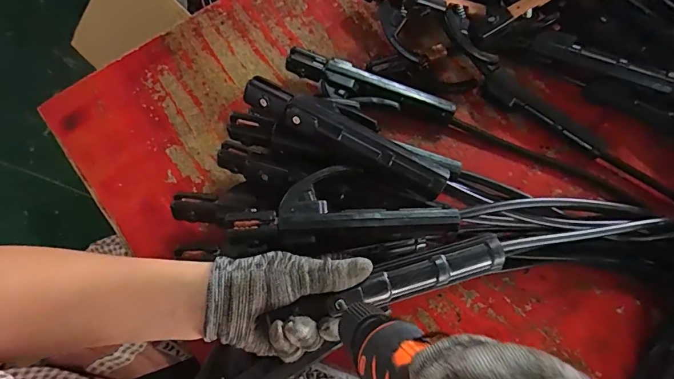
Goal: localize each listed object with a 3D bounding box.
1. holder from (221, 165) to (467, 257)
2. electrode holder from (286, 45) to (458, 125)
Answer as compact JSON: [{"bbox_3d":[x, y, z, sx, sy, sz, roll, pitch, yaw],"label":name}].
[{"bbox_3d":[0.004,0.016,0.359,0.190,0.029,0.074,-9,75,-6],"label":"holder"},{"bbox_3d":[0.036,-0.110,0.476,0.199,0.041,0.046,19,75,3],"label":"electrode holder"}]

